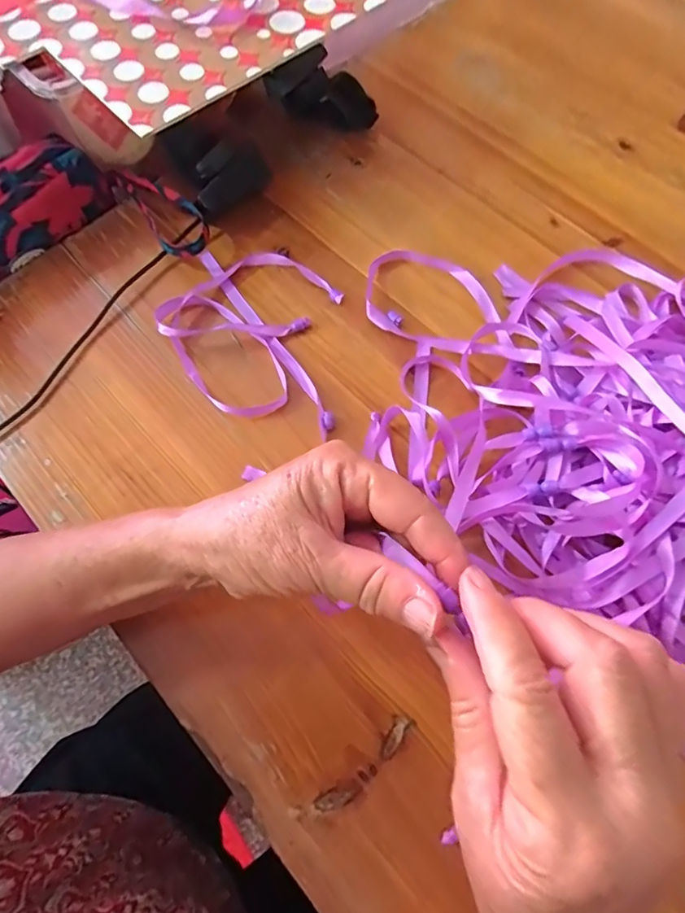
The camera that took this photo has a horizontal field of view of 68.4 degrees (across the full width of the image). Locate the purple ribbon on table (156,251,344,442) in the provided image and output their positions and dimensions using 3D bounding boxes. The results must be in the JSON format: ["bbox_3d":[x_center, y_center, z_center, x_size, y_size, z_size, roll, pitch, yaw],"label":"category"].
[{"bbox_3d":[-0.069,-0.096,0.385,0.142,0.016,0.147,7,69,5],"label":"purple ribbon on table"}]

